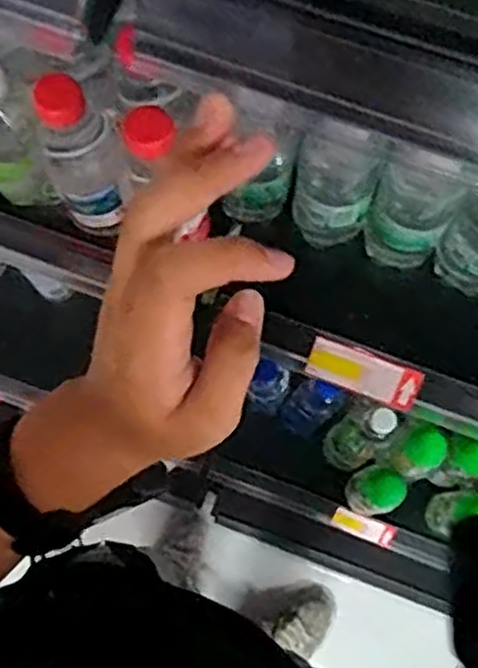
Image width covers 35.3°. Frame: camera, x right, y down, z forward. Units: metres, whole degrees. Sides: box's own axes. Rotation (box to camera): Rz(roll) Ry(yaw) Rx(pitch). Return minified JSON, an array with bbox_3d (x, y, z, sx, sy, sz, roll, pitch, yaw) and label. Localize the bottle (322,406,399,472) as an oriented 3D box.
[{"bbox_3d":[0.164,0.142,1.031,0.066,0.208,0.071,0,75,0],"label":"bottle"}]

